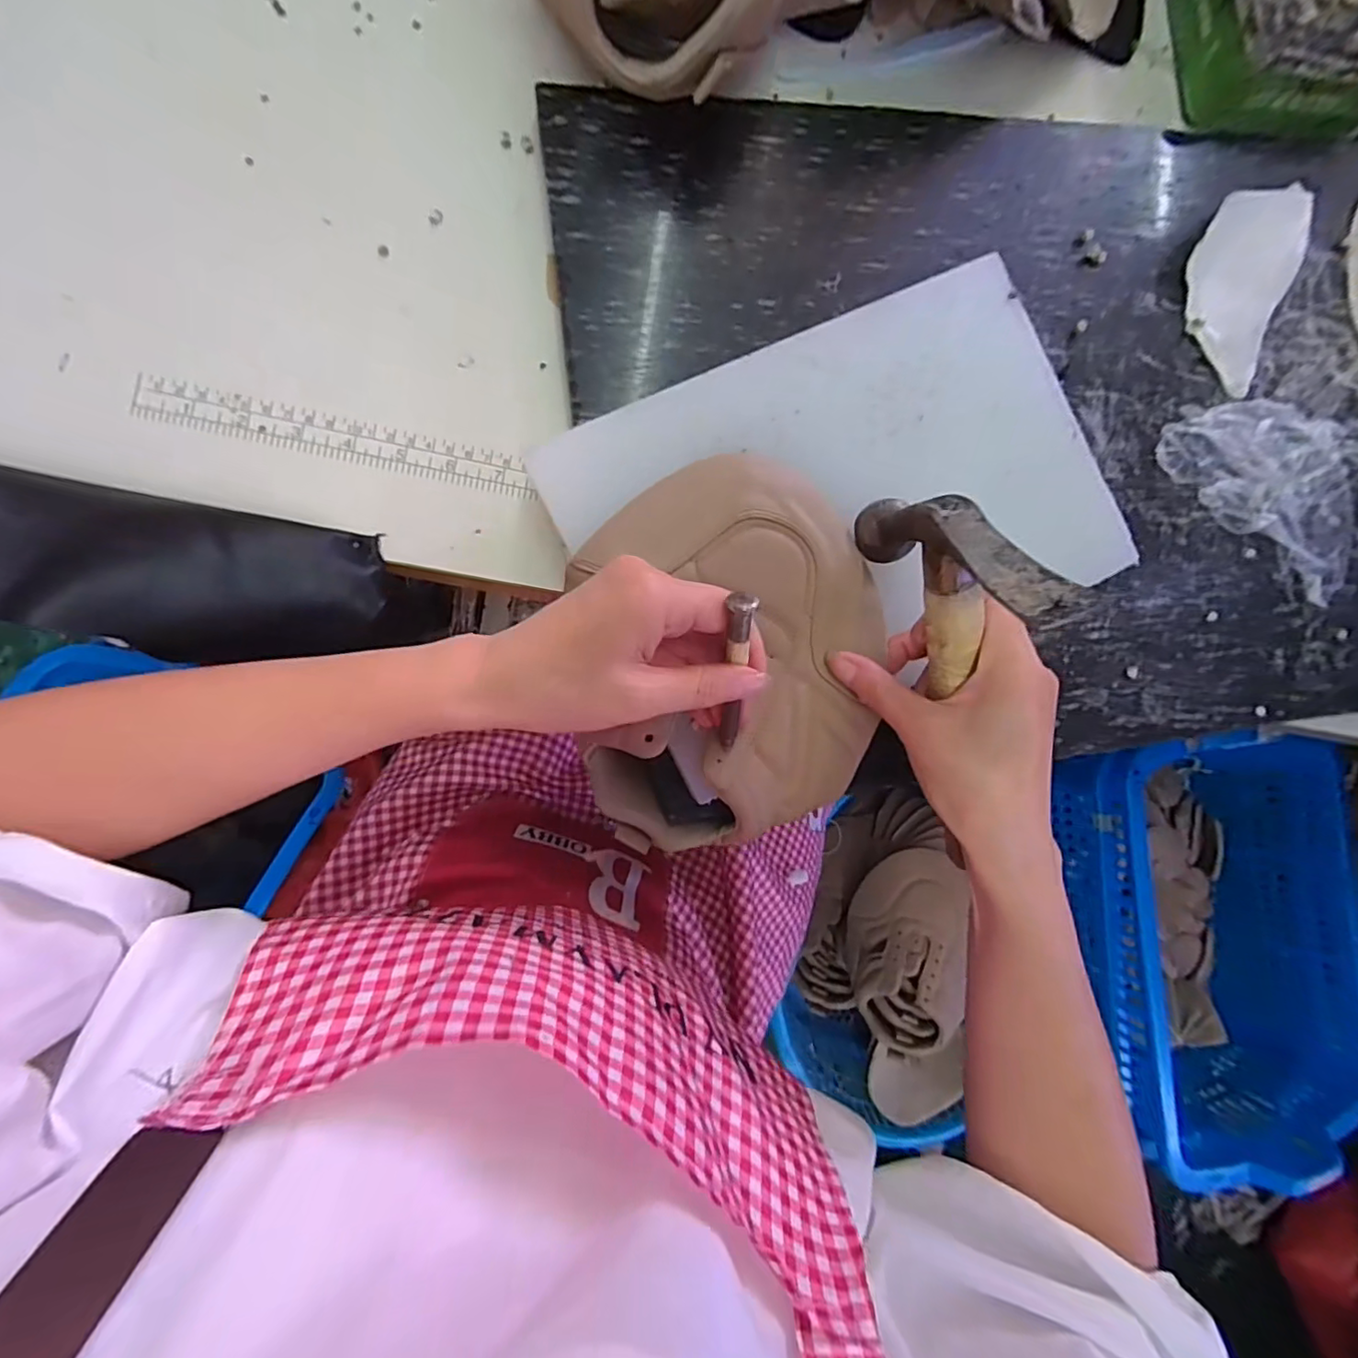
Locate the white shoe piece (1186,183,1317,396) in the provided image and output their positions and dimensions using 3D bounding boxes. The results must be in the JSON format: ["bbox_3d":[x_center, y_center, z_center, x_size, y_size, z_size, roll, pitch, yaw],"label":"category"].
[{"bbox_3d":[0.367,-0.267,0.376,0.075,0.007,0.147,25,86,-7],"label":"white shoe piece"}]

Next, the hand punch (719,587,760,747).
[{"bbox_3d":[0.025,0.000,0.257,0.011,0.008,0.086,-4,130,-8],"label":"hand punch"}]

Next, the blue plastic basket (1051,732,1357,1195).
[{"bbox_3d":[0.710,0.327,0.782,0.381,0.217,0.505,-5,89,-10],"label":"blue plastic basket"}]

